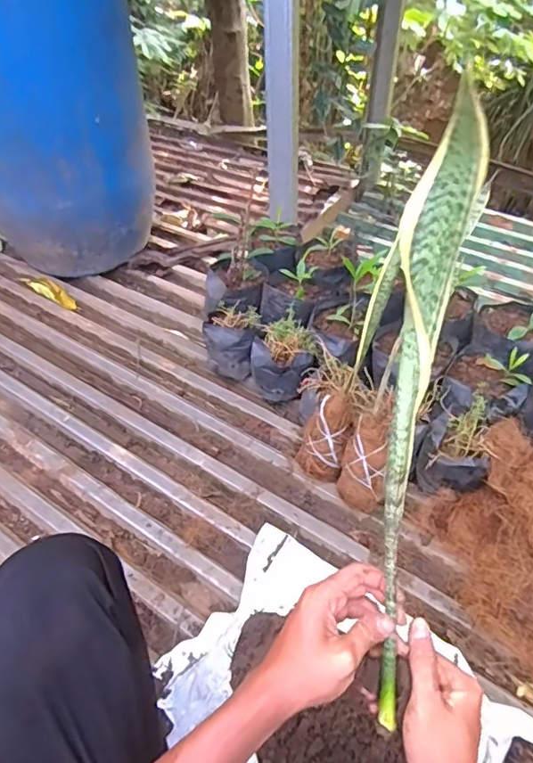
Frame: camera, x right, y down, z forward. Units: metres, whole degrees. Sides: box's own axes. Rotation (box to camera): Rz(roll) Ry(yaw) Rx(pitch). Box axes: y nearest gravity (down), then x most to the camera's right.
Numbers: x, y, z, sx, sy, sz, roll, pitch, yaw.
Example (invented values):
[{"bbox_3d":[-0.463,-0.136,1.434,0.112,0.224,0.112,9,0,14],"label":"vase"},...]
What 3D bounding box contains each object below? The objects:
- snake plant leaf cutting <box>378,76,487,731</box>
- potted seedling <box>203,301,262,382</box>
[{"bbox_3d":[0.106,0.049,0.397,0.044,0.473,0.034,6,15,8],"label":"snake plant leaf cutting"},{"bbox_3d":[-0.076,-0.079,1.182,0.122,0.148,0.109,2,48,3],"label":"potted seedling"}]

